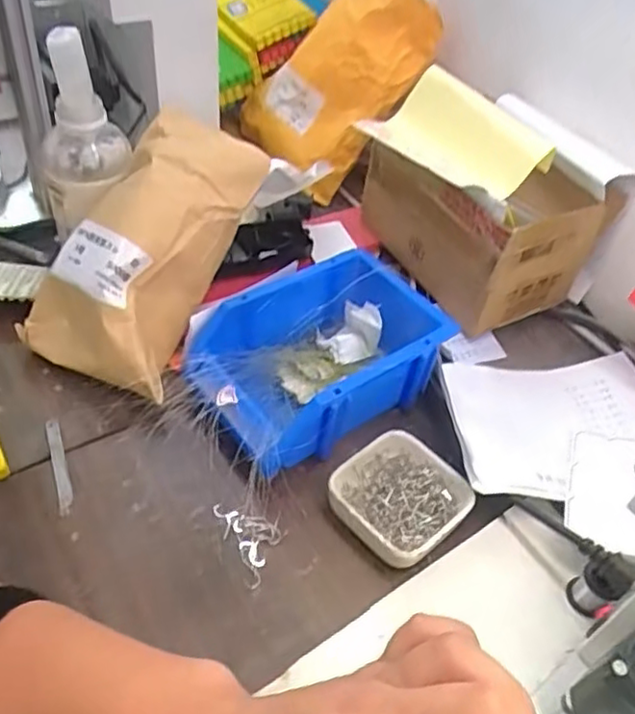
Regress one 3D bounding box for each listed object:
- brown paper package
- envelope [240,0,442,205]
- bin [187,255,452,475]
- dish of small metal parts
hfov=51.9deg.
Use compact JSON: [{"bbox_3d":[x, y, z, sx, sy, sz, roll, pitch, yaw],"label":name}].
[{"bbox_3d":[-0.131,-0.083,0.522,0.131,0.082,0.224,26,82,20],"label":"brown paper package"},{"bbox_3d":[0.013,-0.293,0.714,0.174,0.259,0.093,52,32,5],"label":"envelope"},{"bbox_3d":[0.000,0.000,0.514,0.190,0.071,0.128,-28,56,-30],"label":"bin"},{"bbox_3d":[0.058,0.098,0.459,0.086,0.027,0.081,-31,58,-32],"label":"dish of small metal parts"}]

